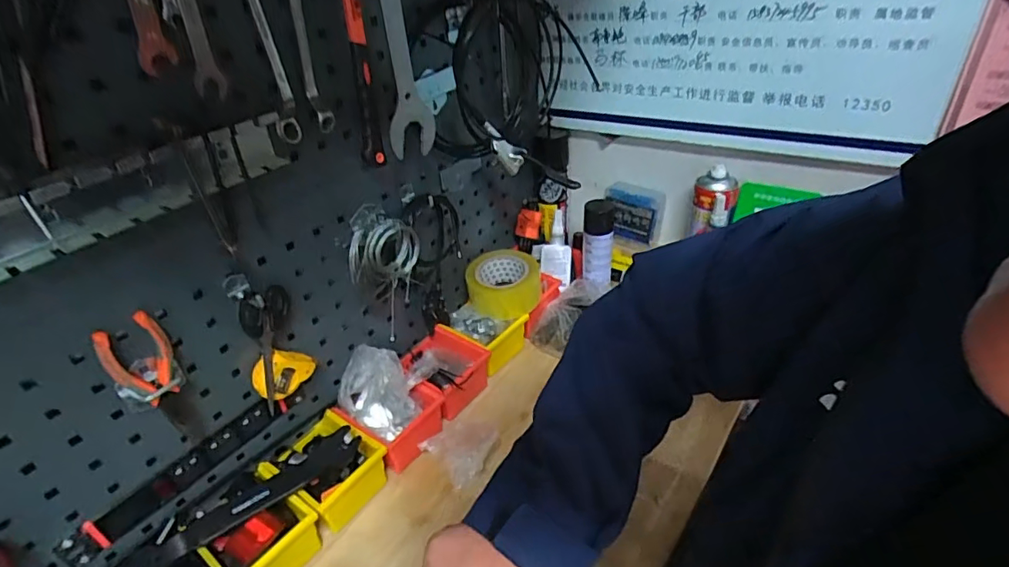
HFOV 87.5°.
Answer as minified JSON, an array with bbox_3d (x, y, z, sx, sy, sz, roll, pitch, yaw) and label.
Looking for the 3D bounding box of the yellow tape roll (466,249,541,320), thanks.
[{"bbox_3d":[0.001,0.001,0.892,0.113,0.072,0.113,-3,35,2],"label":"yellow tape roll"}]

